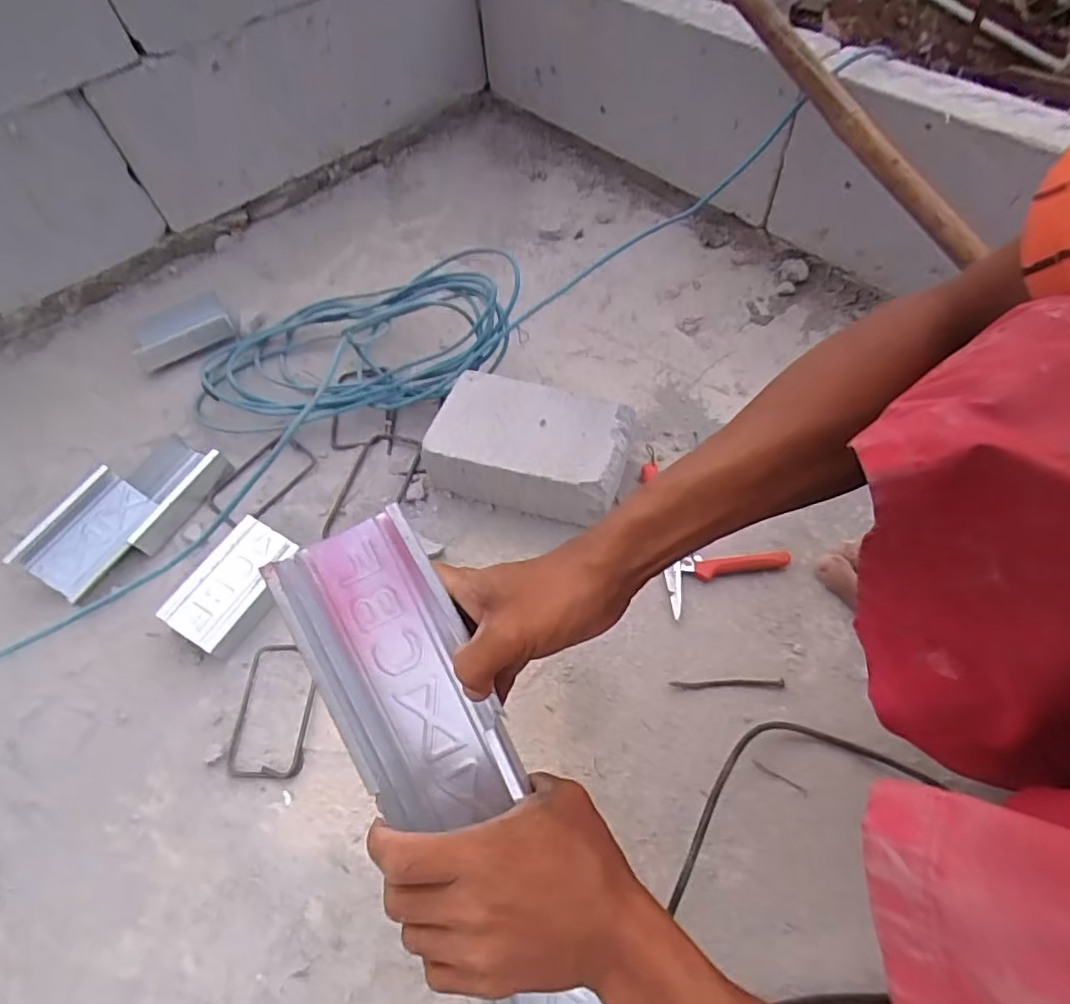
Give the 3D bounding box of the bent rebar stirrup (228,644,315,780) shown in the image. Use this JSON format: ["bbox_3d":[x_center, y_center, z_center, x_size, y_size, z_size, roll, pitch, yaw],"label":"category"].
[{"bbox_3d":[-0.239,0.189,0.553,0.067,0.007,0.117,-2,58,3],"label":"bent rebar stirrup"}]

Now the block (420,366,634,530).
[{"bbox_3d":[-0.004,-0.056,0.644,0.195,0.075,0.123,14,60,12],"label":"block"}]

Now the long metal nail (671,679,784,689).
[{"bbox_3d":[0.171,0.161,0.537,0.098,0.004,0.008,-2,58,3],"label":"long metal nail"}]

